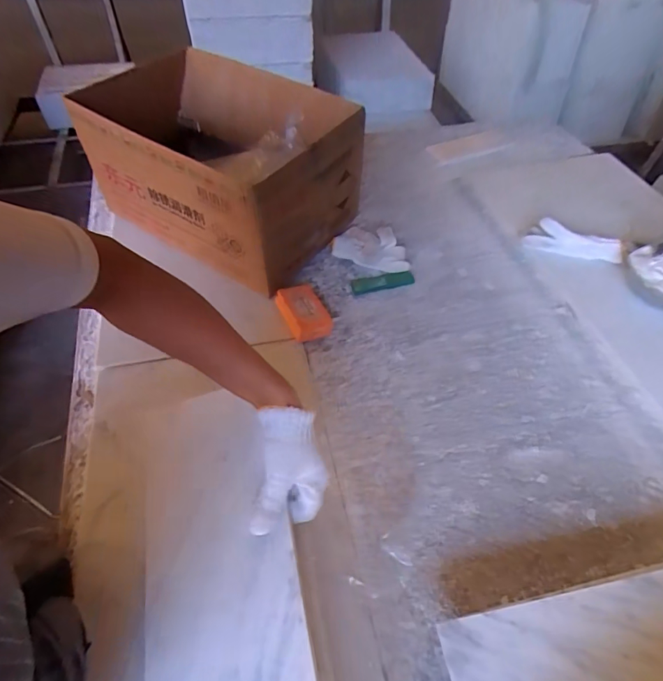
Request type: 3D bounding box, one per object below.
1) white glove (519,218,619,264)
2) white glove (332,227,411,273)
[{"bbox_3d":[0.457,-0.190,0.829,0.172,0.015,0.067,12,73,11],"label":"white glove"},{"bbox_3d":[0.079,-0.178,0.824,0.145,0.034,0.081,20,53,13],"label":"white glove"}]

